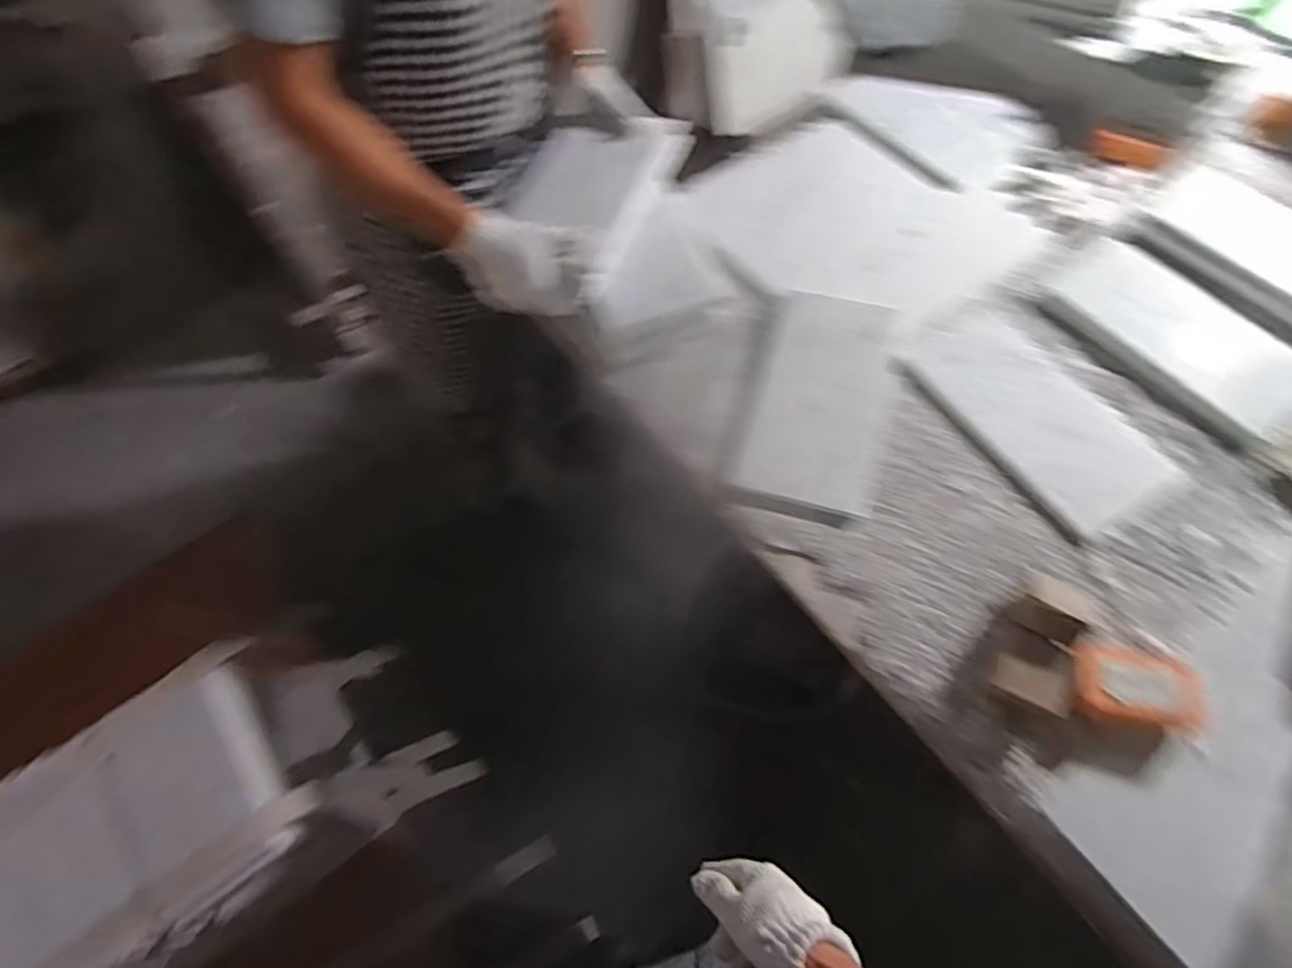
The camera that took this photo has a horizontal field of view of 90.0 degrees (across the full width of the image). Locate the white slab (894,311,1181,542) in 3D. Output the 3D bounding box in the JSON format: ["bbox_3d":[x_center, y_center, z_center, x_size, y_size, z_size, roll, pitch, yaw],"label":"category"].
[{"bbox_3d":[0.456,-0.083,0.766,0.143,0.030,0.293,-23,63,-9],"label":"white slab"}]

